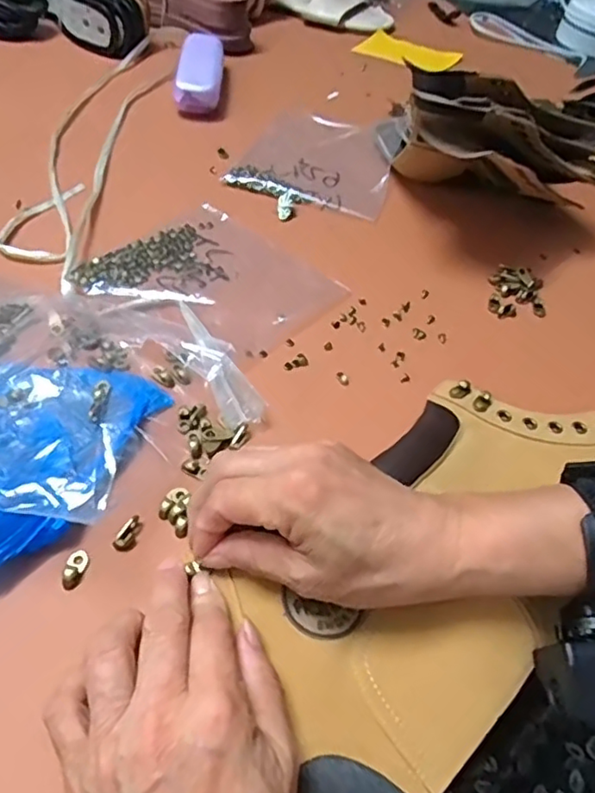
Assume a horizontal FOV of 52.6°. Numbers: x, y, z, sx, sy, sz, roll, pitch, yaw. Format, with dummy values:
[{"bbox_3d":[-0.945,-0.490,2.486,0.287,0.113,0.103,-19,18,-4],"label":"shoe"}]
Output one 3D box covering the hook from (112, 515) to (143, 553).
[{"bbox_3d":[-0.085,0.069,0.304,0.010,0.006,0.020,16,49,7],"label":"hook"}]

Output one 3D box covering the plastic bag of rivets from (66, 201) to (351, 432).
[{"bbox_3d":[-0.054,-0.073,0.428,0.182,0.012,0.152,35,54,22],"label":"plastic bag of rivets"}]

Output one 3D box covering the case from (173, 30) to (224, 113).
[{"bbox_3d":[-0.101,-0.340,0.633,0.047,0.035,0.122,2,49,-6],"label":"case"}]

